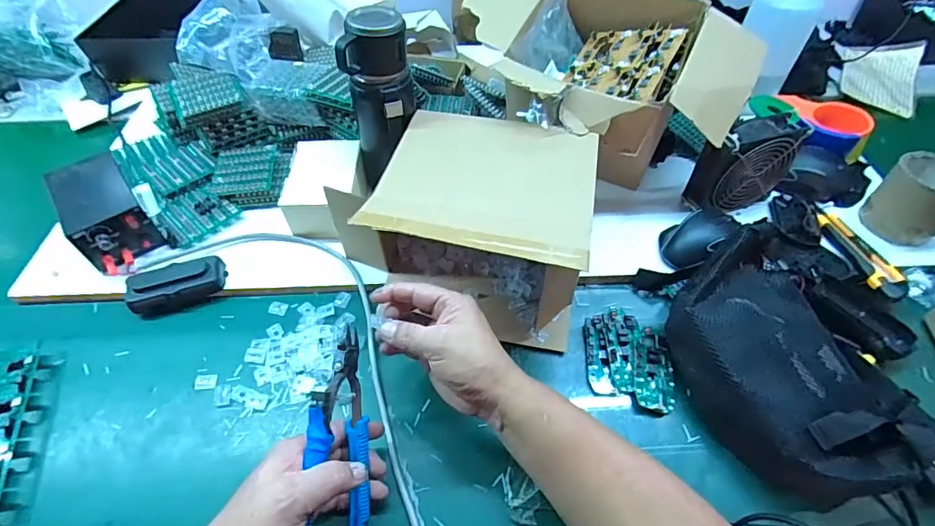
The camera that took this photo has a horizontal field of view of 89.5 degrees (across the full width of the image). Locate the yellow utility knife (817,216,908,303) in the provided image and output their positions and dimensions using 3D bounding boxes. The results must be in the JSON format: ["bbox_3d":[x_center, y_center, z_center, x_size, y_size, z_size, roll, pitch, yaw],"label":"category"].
[{"bbox_3d":[0.488,-0.013,0.583,0.036,0.013,0.137,-9,54,-6],"label":"yellow utility knife"}]

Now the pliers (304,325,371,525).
[{"bbox_3d":[-0.110,0.153,0.402,0.024,0.075,0.178,-2,82,22],"label":"pliers"}]

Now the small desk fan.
[{"bbox_3d":[0.362,-0.128,0.615,0.132,0.110,0.055,-18,56,-12],"label":"small desk fan"}]

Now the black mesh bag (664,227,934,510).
[{"bbox_3d":[0.322,0.107,0.464,0.172,0.090,0.268,-19,56,-13],"label":"black mesh bag"}]

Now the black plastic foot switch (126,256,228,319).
[{"bbox_3d":[-0.345,0.027,0.565,0.104,0.028,0.054,-20,56,-13],"label":"black plastic foot switch"}]

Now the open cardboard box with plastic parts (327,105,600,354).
[{"bbox_3d":[0.018,-0.058,0.551,0.242,0.153,0.223,14,55,11],"label":"open cardboard box with plastic parts"}]

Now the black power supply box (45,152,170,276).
[{"bbox_3d":[-0.457,-0.062,0.595,0.085,0.083,0.146,-33,60,-21],"label":"black power supply box"}]

